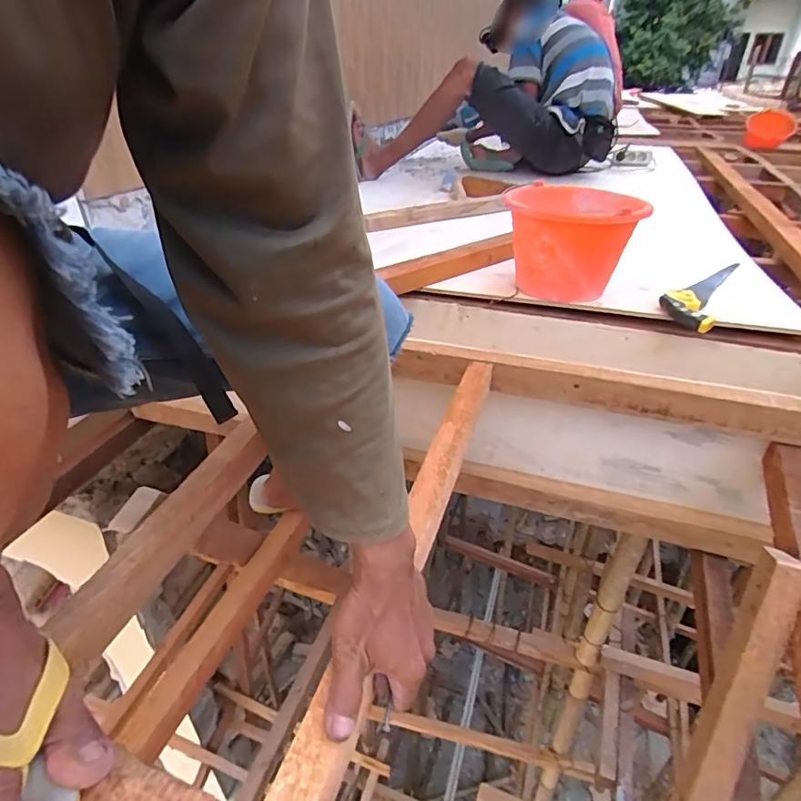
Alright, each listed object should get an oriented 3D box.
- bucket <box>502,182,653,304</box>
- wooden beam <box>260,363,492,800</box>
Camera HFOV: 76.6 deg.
[{"bbox_3d":[0.291,-0.280,0.901,0.218,0.162,0.209,5,34,7],"label":"bucket"},{"bbox_3d":[0.027,0.115,0.547,0.045,0.029,0.590,12,36,16],"label":"wooden beam"}]

